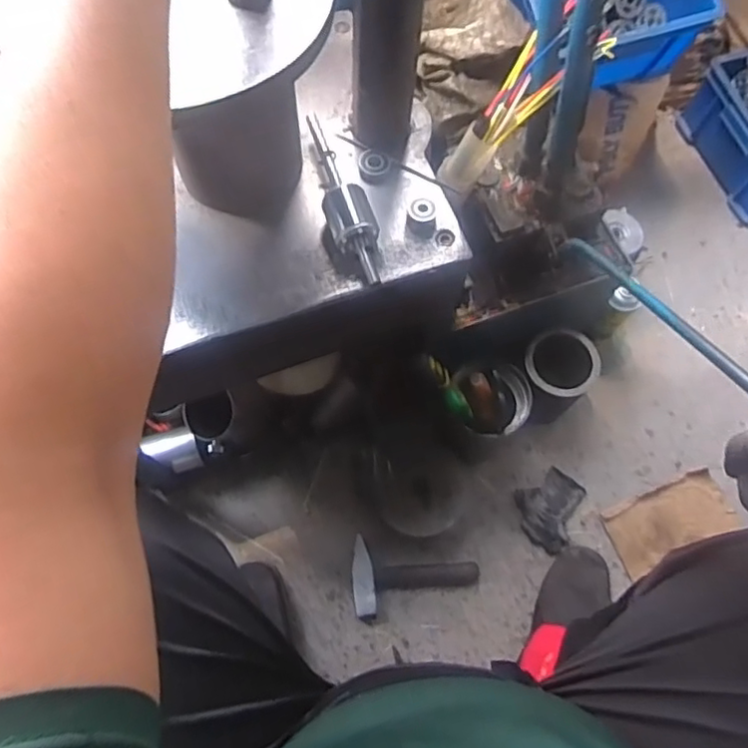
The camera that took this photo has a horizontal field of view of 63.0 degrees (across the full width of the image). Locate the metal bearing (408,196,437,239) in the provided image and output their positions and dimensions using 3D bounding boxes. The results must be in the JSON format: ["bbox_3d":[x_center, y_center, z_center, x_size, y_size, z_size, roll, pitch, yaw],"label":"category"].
[{"bbox_3d":[0.050,-0.162,0.632,0.024,0.031,0.028,-23,71,-11],"label":"metal bearing"}]

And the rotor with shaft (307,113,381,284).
[{"bbox_3d":[-0.033,-0.177,0.630,0.044,0.045,0.199,-17,70,-8],"label":"rotor with shaft"}]

